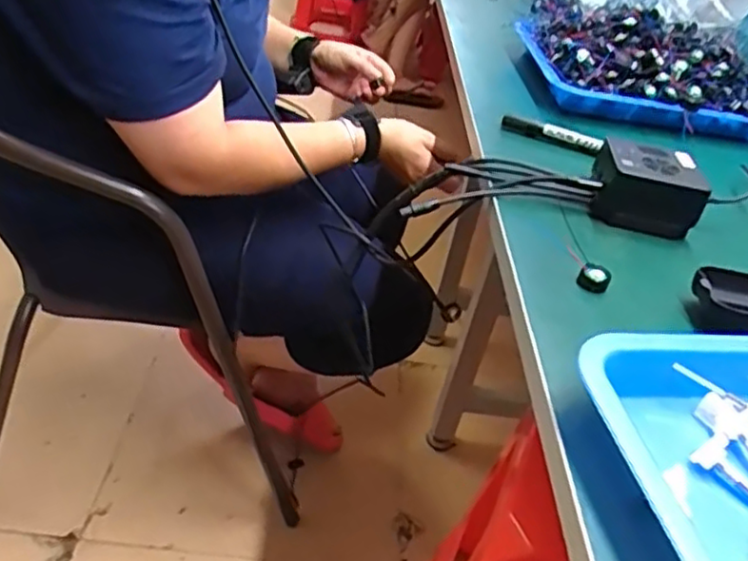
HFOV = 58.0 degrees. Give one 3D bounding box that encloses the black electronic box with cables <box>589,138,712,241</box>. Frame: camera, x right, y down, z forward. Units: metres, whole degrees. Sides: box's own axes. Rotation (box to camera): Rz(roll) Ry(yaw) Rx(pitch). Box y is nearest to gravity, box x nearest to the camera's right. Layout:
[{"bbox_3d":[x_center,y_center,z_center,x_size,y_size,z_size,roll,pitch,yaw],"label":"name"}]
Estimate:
[{"bbox_3d":[0.226,-0.077,0.559,0.084,0.049,0.069,14,37,4],"label":"black electronic box with cables"}]

